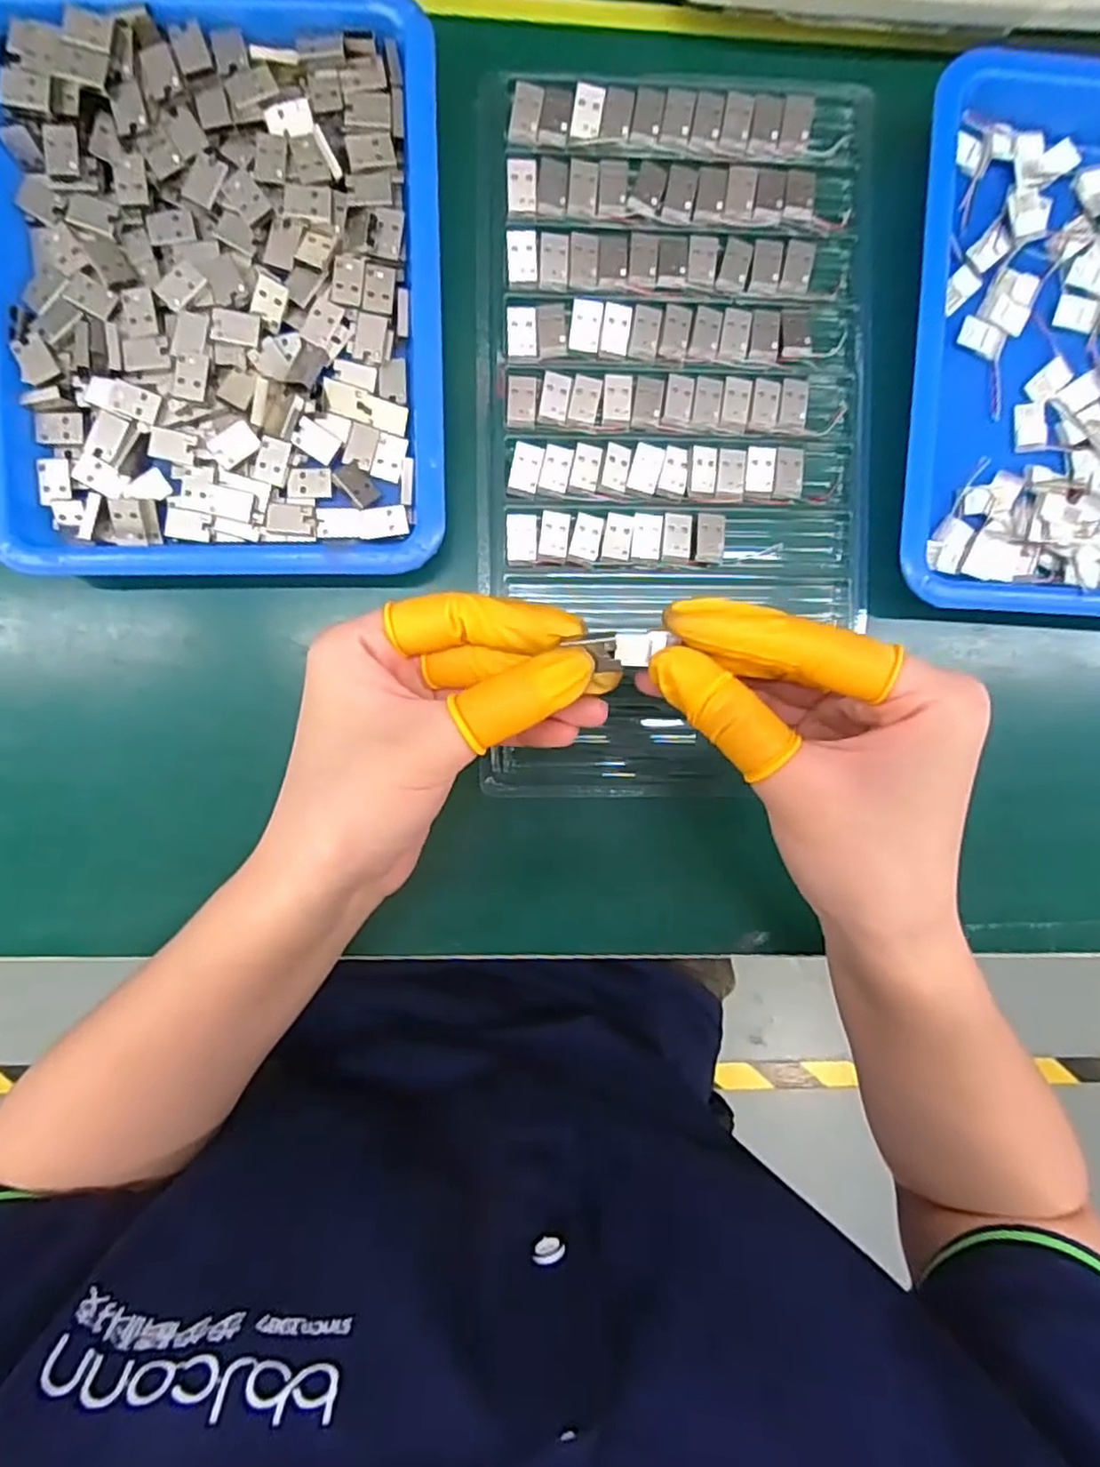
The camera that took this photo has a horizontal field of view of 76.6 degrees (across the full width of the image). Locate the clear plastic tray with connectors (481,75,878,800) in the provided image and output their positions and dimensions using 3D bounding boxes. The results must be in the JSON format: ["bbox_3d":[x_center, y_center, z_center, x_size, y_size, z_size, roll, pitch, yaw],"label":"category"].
[{"bbox_3d":[0.054,-0.118,0.289,0.161,0.009,0.289,1,96,-3],"label":"clear plastic tray with connectors"}]

